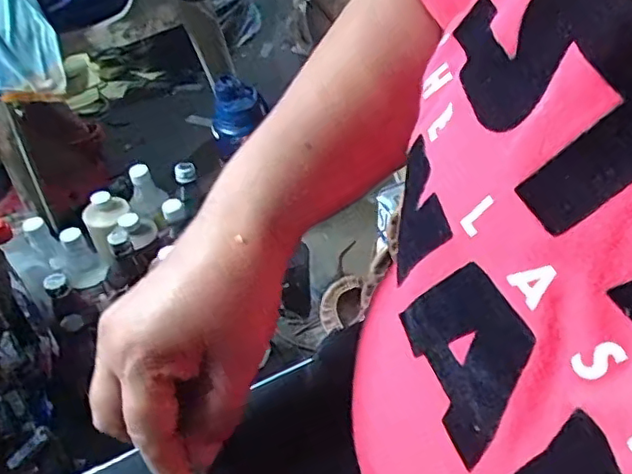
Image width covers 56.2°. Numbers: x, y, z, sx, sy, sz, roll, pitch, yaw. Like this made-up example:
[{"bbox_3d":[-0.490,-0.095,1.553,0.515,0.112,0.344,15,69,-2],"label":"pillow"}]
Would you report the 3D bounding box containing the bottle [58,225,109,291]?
[{"bbox_3d":[-0.342,0.030,0.862,0.060,0.107,0.047,-24,46,-20],"label":"bottle"}]

